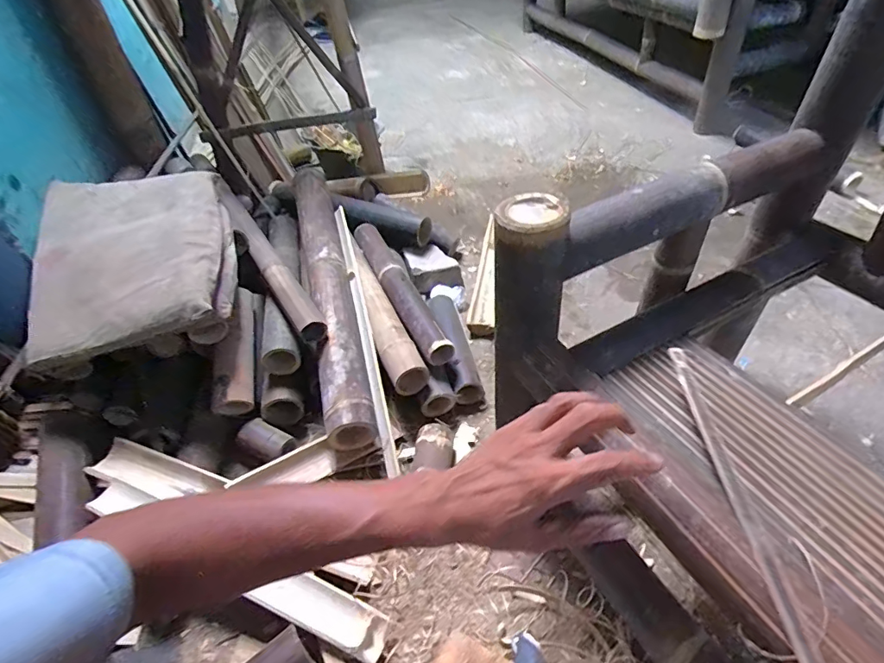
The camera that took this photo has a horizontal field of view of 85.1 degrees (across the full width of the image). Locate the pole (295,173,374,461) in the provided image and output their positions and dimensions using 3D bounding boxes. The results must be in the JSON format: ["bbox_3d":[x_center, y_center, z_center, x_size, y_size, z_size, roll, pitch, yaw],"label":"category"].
[{"bbox_3d":[-0.240,-0.107,1.005,0.092,0.090,0.731,-13,58,-8],"label":"pole"}]

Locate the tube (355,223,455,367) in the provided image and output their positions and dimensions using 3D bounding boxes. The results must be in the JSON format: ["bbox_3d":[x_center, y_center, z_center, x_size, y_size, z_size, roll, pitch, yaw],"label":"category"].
[{"bbox_3d":[-0.098,-0.099,1.047,0.066,0.062,0.459,-20,46,-15],"label":"tube"}]

